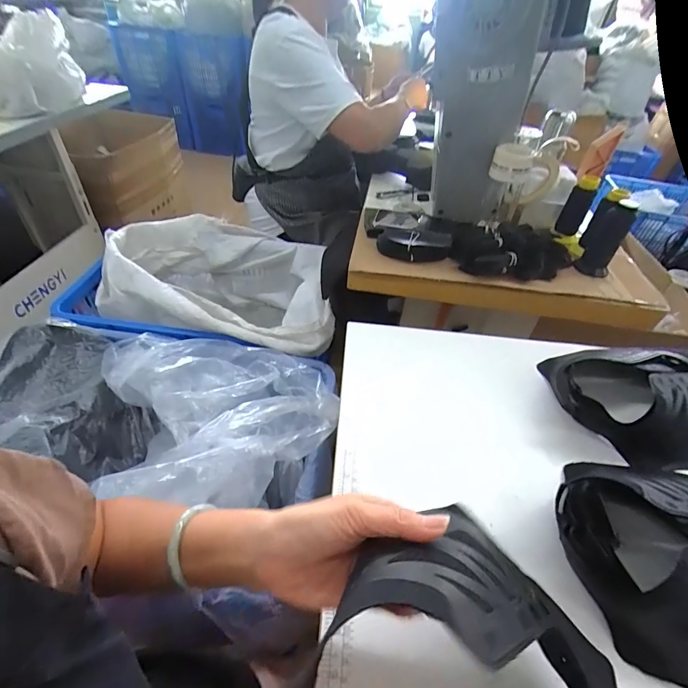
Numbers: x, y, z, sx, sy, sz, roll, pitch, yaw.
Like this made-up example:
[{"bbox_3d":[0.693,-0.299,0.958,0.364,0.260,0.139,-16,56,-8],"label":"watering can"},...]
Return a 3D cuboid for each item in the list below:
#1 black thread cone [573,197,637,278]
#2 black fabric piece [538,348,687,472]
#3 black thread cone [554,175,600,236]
[{"bbox_3d":[0.481,-0.198,0.688,0.068,0.124,0.053,30,49,23],"label":"black thread cone"},{"bbox_3d":[0.384,0.062,0.462,0.244,0.067,0.160,12,44,6],"label":"black fabric piece"},{"bbox_3d":[0.475,-0.281,0.760,0.045,0.112,0.042,26,47,20],"label":"black thread cone"}]

